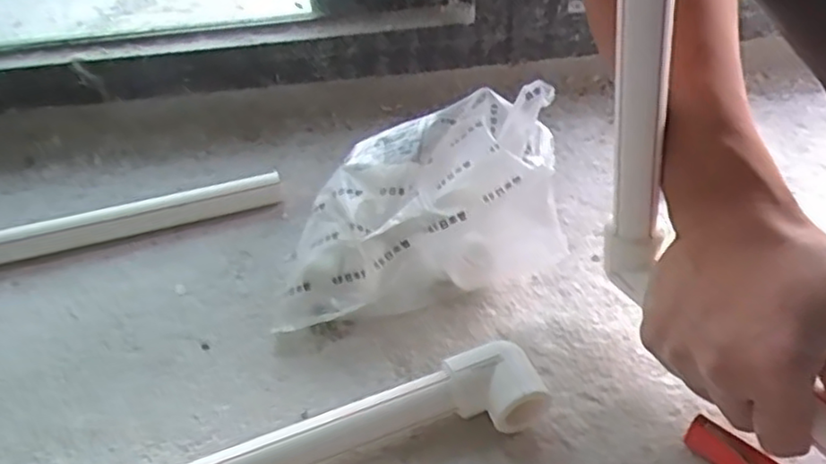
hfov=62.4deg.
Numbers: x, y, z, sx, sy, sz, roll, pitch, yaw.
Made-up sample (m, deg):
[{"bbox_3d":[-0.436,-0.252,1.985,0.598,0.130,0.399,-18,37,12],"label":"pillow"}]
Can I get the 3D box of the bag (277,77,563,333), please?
[{"bbox_3d":[0.004,-0.016,0.468,0.189,0.109,0.136,-3,41,2],"label":"bag"}]

